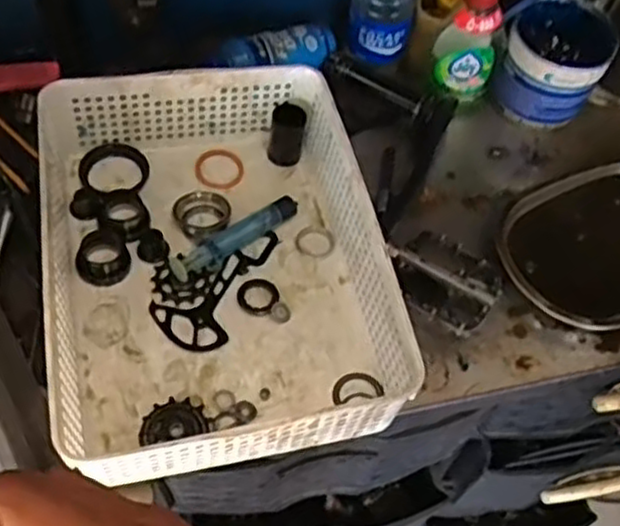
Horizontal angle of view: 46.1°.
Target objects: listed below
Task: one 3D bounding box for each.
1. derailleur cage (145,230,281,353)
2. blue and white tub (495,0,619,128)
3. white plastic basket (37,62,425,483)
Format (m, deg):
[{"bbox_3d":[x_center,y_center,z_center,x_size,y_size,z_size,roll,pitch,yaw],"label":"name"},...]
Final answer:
[{"bbox_3d":[-0.087,0.010,0.604,0.080,0.004,0.127,20,60,8],"label":"derailleur cage"},{"bbox_3d":[0.245,-0.206,0.742,0.102,0.087,0.101,2,59,-3],"label":"blue and white tub"},{"bbox_3d":[-0.075,-0.008,0.583,0.244,0.089,0.328,-10,60,-9],"label":"white plastic basket"}]

